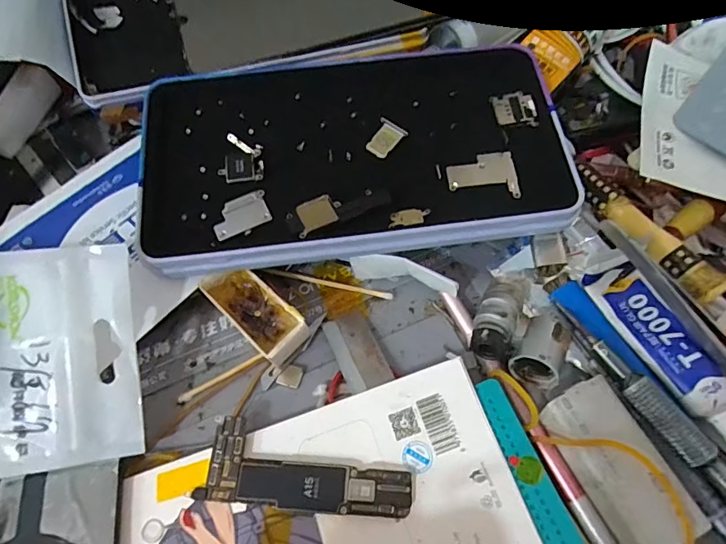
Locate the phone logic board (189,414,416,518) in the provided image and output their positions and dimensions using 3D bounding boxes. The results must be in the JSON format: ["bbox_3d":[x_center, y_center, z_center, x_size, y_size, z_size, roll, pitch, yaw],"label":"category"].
[{"bbox_3d":[-0.020,0.073,0.171,0.077,0.004,0.028,5,64,2],"label":"phone logic board"}]

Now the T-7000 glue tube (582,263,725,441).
[{"bbox_3d":[0.128,0.035,0.187,0.021,0.016,0.088,-23,66,-11],"label":"T-7000 glue tube"}]

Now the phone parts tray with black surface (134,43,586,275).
[{"bbox_3d":[-0.005,-0.059,0.210,0.185,0.011,0.108,-7,68,-3],"label":"phone parts tray with black surface"}]

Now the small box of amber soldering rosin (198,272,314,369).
[{"bbox_3d":[-0.046,0.018,0.200,0.048,0.016,0.022,38,69,17],"label":"small box of amber soldering rosin"}]

